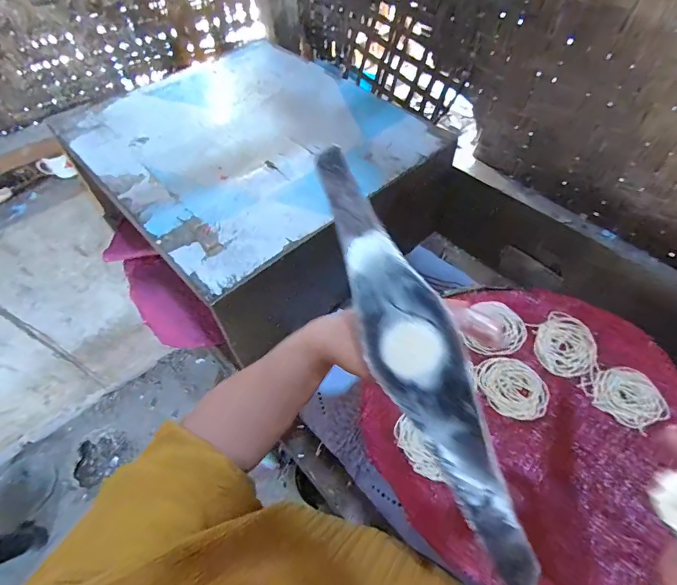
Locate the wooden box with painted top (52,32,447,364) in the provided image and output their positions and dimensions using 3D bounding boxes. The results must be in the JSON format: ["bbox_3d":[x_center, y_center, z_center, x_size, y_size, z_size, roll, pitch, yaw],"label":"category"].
[{"bbox_3d":[-0.153,-0.228,0.783,0.532,0.211,0.676,-38,62,-23],"label":"wooden box with painted top"}]

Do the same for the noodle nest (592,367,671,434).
[{"bbox_3d":[0.330,0.120,0.444,0.070,0.011,0.068,-1,54,1],"label":"noodle nest"}]

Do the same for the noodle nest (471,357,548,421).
[{"bbox_3d":[0.205,0.112,0.459,0.072,0.004,0.078,-1,54,1],"label":"noodle nest"}]

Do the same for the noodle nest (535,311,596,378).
[{"bbox_3d":[0.286,0.064,0.488,0.067,0.005,0.088,16,56,12],"label":"noodle nest"}]

